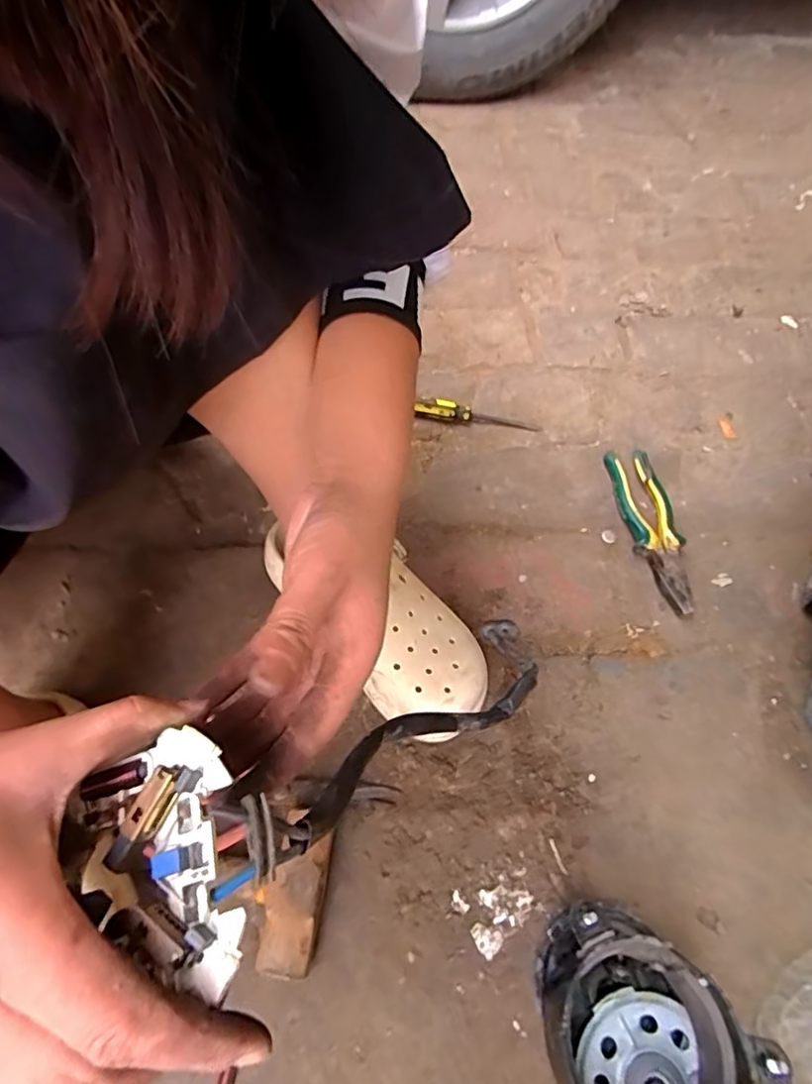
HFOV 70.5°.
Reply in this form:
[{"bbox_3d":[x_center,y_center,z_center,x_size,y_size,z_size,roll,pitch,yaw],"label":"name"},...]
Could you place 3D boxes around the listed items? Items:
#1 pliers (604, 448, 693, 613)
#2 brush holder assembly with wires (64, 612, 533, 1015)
[{"bbox_3d":[0.256,-0.015,0.596,0.050,0.019,0.190,-5,60,-5],"label":"pliers"},{"bbox_3d":[-0.002,0.093,0.299,0.080,0.056,0.303,48,31,22],"label":"brush holder assembly with wires"}]

